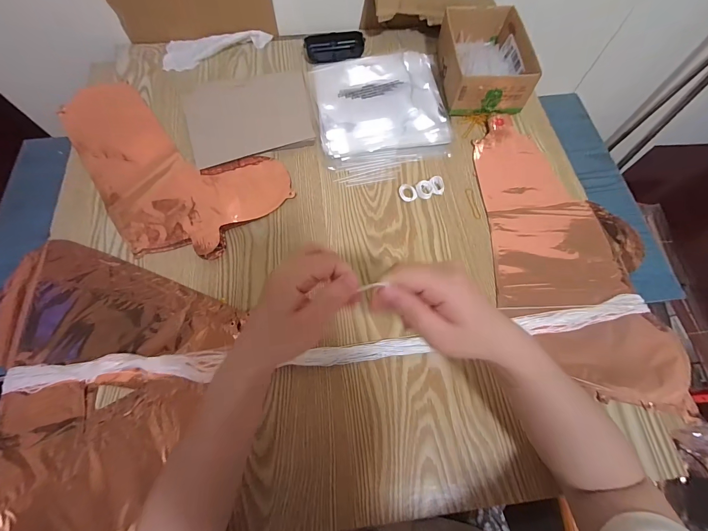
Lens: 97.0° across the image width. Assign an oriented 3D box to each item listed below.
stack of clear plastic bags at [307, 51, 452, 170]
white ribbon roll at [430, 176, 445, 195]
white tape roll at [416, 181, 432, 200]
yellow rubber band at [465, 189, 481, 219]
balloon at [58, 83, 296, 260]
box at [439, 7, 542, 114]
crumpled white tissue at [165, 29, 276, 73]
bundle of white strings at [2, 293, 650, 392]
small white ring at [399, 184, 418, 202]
[{"bbox_3d":[0.043,-0.273,0.530,0.216,0.011,0.231,-8,70,-3],"label":"stack of clear plastic bags"},{"bbox_3d":[0.126,-0.120,0.474,0.020,0.011,0.028,0,70,0],"label":"white ribbon roll"},{"bbox_3d":[0.106,-0.115,0.473,0.025,0.008,0.028,1,70,0],"label":"white tape roll"},{"bbox_3d":[0.177,-0.093,0.466,0.011,0.004,0.053,-5,70,-2],"label":"yellow rubber band"},{"bbox_3d":[-0.310,-0.180,0.489,0.412,0.018,0.227,42,75,13],"label":"balloon"},{"bbox_3d":[0.218,-0.350,0.530,0.127,0.061,0.192,-1,68,0],"label":"box"},{"bbox_3d":[-0.258,-0.415,0.584,0.199,0.018,0.067,-18,71,-7],"label":"crumpled white tissue"},{"bbox_3d":[-0.016,0.099,0.382,0.783,0.027,0.040,-6,70,-3],"label":"bundle of white strings"},{"bbox_3d":[0.081,-0.109,0.472,0.028,0.008,0.023,37,74,12],"label":"small white ring"}]

